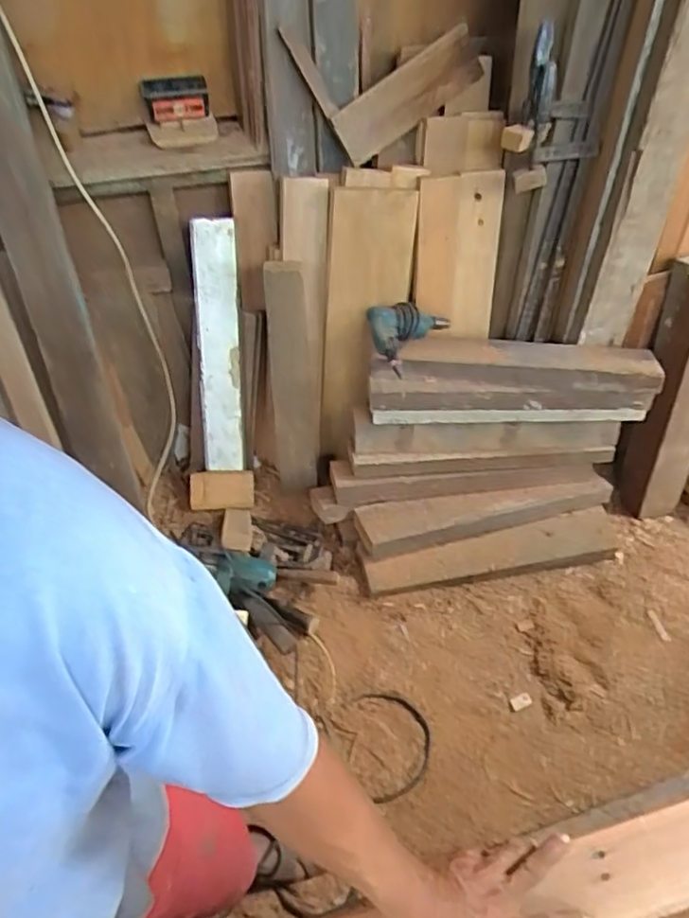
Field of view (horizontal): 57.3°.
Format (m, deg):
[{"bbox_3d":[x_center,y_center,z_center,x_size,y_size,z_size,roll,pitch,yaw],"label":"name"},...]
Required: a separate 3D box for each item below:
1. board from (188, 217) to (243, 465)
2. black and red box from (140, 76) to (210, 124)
[{"bbox_3d":[-0.323,-0.263,1.608,0.103,0.659,0.056,3,30,0],"label":"board"},{"bbox_3d":[-0.347,-0.741,1.298,0.132,0.075,0.030,-9,52,-10],"label":"black and red box"}]

